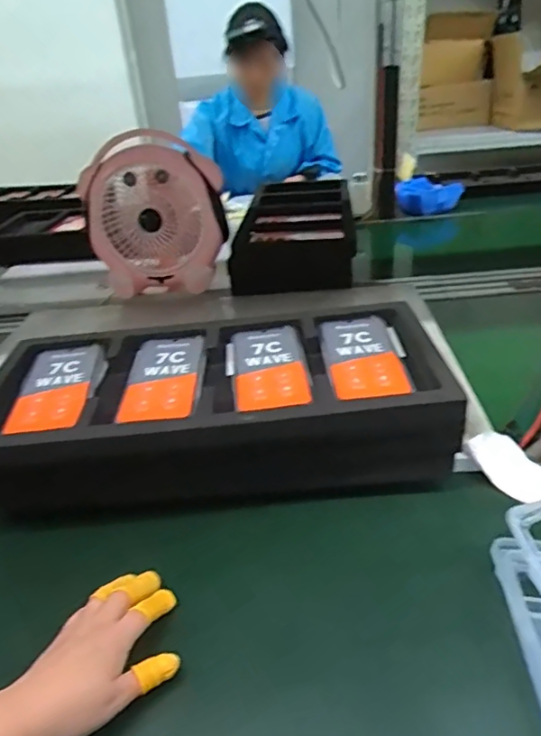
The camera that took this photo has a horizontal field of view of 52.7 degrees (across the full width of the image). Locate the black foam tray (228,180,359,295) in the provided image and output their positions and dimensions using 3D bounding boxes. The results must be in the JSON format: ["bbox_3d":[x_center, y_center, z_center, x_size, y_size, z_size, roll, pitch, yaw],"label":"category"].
[{"bbox_3d":[0.055,-0.286,1.154,0.223,0.100,0.445,-2,31,6],"label":"black foam tray"}]

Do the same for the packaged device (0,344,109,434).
[{"bbox_3d":[-0.231,0.022,0.593,0.081,0.020,0.160,-5,31,0],"label":"packaged device"}]

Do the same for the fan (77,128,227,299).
[{"bbox_3d":[-0.207,-0.273,0.996,0.245,0.254,0.110,-6,31,-1],"label":"fan"}]

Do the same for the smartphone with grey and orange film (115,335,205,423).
[{"bbox_3d":[-0.115,0.010,0.596,0.082,0.011,0.164,-5,31,0],"label":"smartphone with grey and orange film"}]

